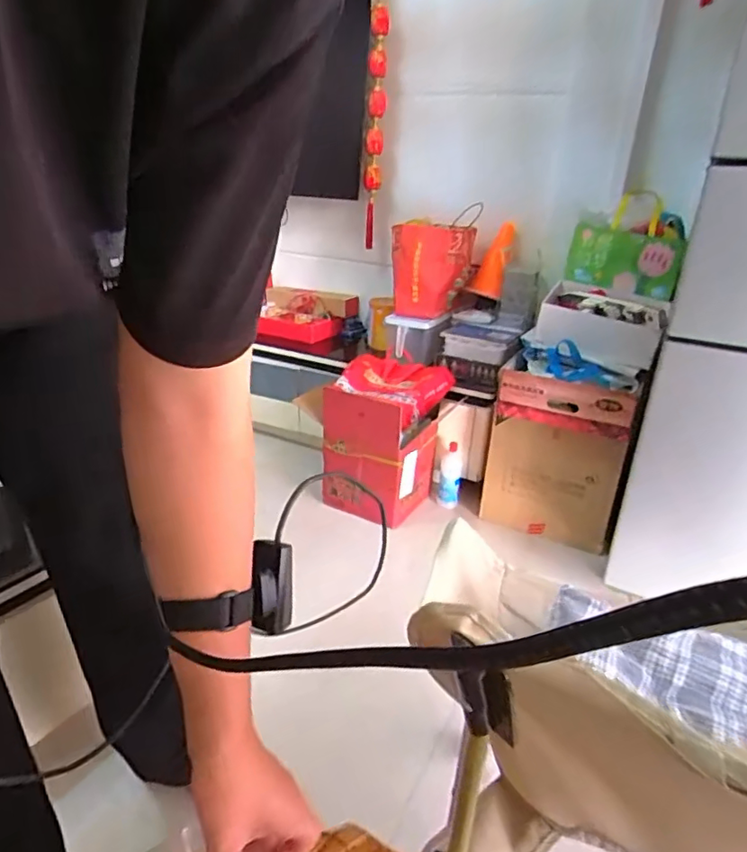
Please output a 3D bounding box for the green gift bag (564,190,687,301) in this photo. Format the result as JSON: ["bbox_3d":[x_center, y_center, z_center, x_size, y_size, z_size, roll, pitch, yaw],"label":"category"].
[{"bbox_3d":[0.742,-0.536,1.660,0.309,0.263,0.106,12,25,22],"label":"green gift bag"}]

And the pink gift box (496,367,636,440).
[{"bbox_3d":[0.515,-0.064,1.533,0.348,0.127,0.115,12,25,21],"label":"pink gift box"}]

